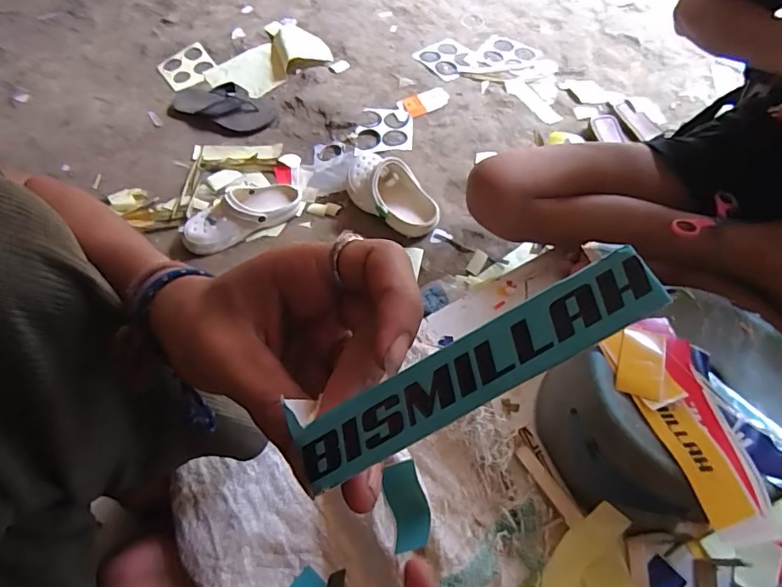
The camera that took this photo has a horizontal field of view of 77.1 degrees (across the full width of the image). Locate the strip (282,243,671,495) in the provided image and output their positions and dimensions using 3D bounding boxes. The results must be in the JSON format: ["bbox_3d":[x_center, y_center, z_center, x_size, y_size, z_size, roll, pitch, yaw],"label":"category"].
[{"bbox_3d":[0.022,0.022,0.141,0.109,0.004,0.023,-30,70,9],"label":"strip"}]

